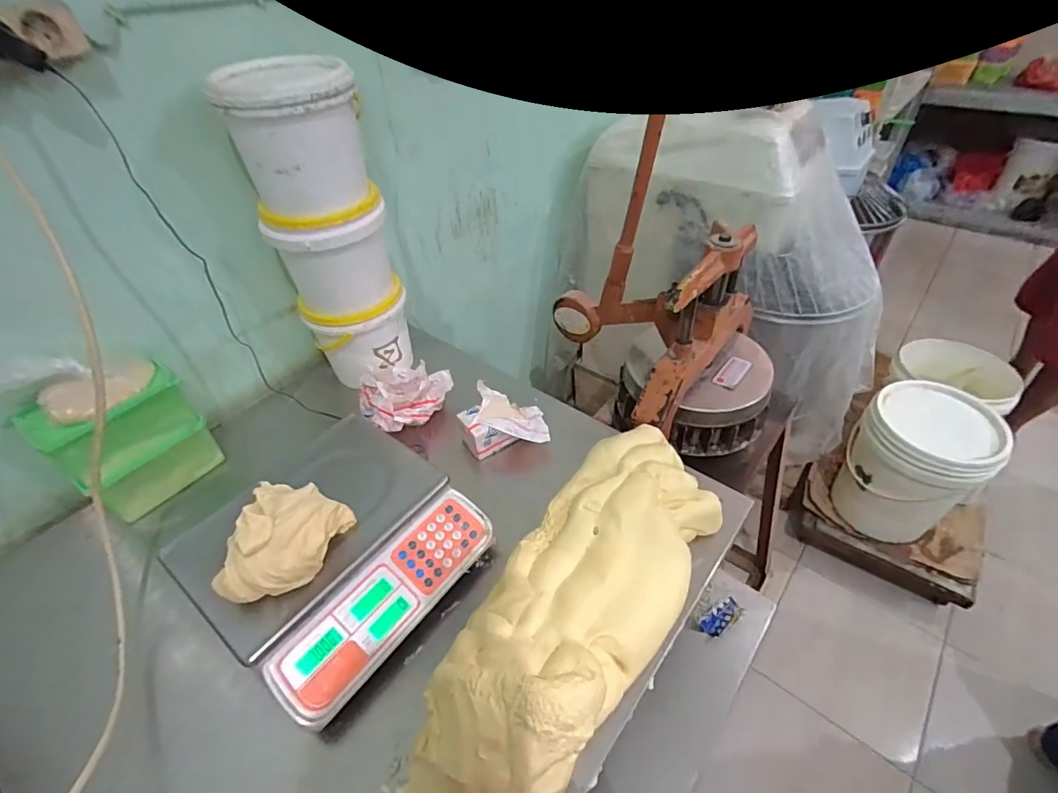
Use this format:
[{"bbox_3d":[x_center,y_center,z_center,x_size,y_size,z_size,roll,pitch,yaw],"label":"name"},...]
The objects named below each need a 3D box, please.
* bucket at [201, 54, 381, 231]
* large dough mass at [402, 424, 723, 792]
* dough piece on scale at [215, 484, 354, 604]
[{"bbox_3d":[-0.347,-0.390,0.766,0.187,0.212,0.150,-17,45,-14],"label":"bucket"},{"bbox_3d":[0.076,0.253,0.653,0.212,0.100,0.548,23,48,25],"label":"large dough mass"},{"bbox_3d":[-0.301,0.179,0.608,0.111,0.098,0.140,2,43,6],"label":"dough piece on scale"}]

